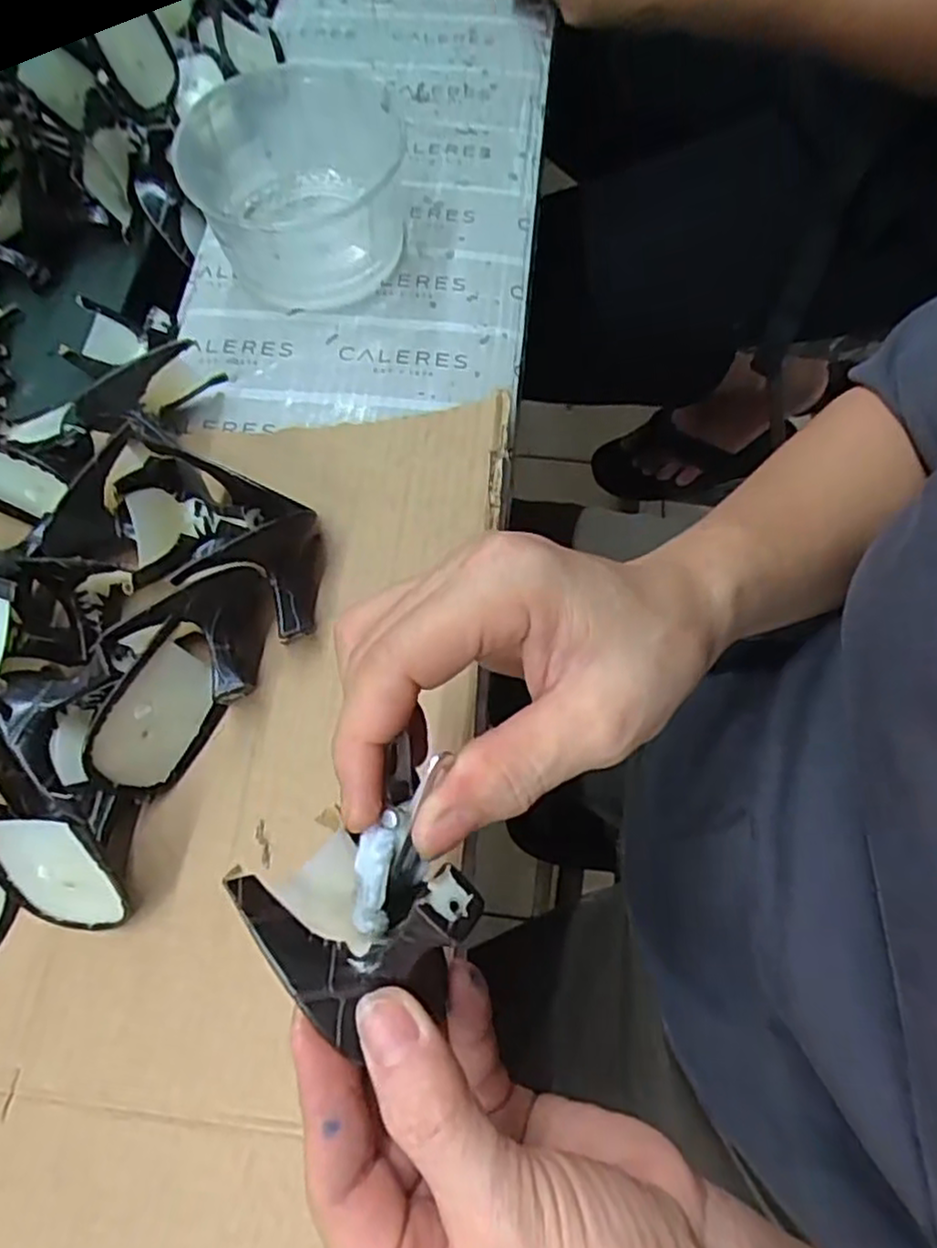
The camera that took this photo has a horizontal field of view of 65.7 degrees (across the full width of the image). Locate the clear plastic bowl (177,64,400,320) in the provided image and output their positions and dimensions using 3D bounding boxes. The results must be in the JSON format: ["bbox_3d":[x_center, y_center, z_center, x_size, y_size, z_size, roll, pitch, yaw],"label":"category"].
[{"bbox_3d":[-0.100,-0.241,0.404,0.118,0.059,0.120,-1,69,2],"label":"clear plastic bowl"}]

